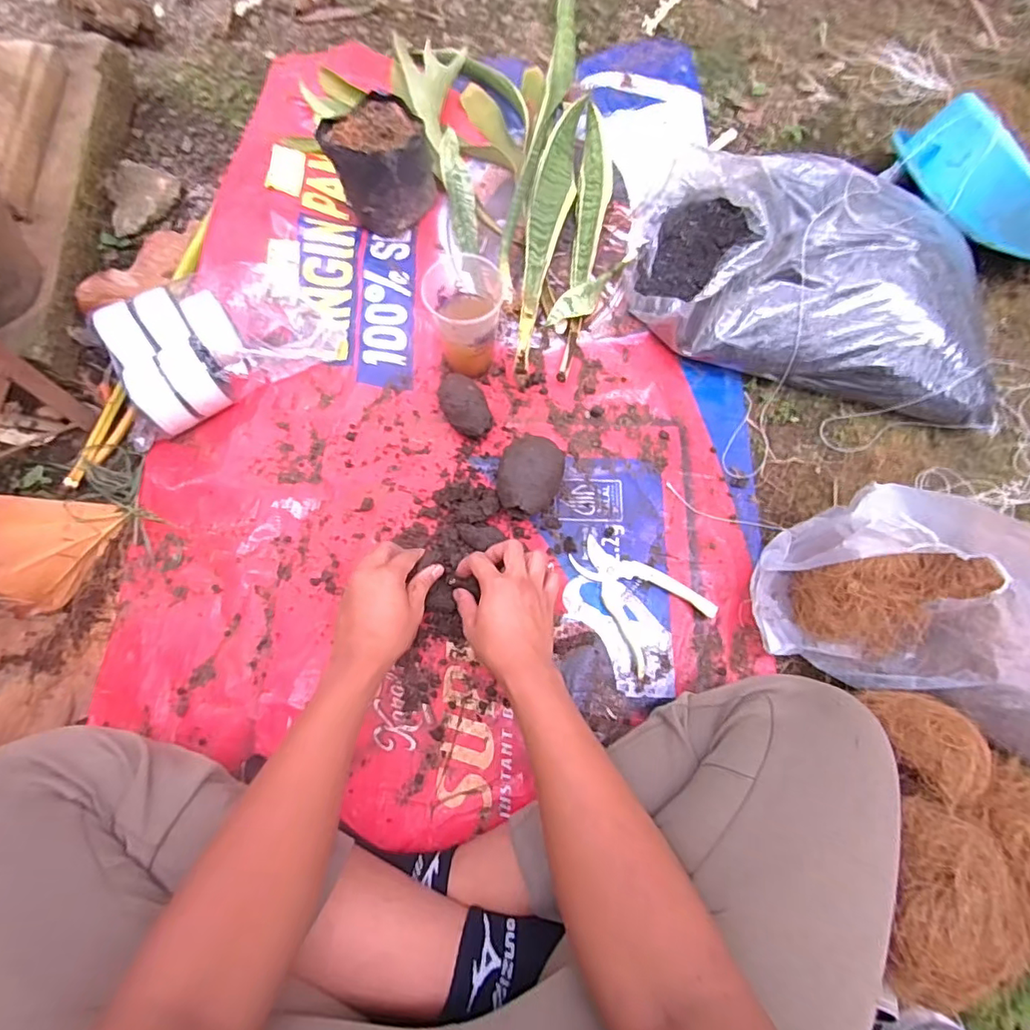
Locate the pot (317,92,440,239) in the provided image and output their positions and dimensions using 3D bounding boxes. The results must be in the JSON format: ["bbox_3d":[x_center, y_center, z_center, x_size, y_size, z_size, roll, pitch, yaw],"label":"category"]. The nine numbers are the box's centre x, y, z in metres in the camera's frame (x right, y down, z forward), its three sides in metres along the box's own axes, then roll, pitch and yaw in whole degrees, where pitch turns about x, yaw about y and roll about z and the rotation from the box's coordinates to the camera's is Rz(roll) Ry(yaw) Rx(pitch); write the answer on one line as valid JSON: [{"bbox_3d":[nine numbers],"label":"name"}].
[{"bbox_3d":[-0.186,-0.482,0.771,0.144,0.130,0.123,-7,67,-4],"label":"pot"}]

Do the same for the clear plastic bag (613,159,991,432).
[{"bbox_3d":[0.363,-0.295,0.669,0.434,0.151,0.284,12,72,5],"label":"clear plastic bag"}]

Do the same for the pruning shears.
[{"bbox_3d":[0.130,0.082,0.599,0.103,0.015,0.144,-35,71,-16],"label":"pruning shears"}]

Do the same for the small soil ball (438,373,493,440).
[{"bbox_3d":[-0.061,-0.127,0.656,0.051,0.053,0.082,-21,72,-9],"label":"small soil ball"}]

